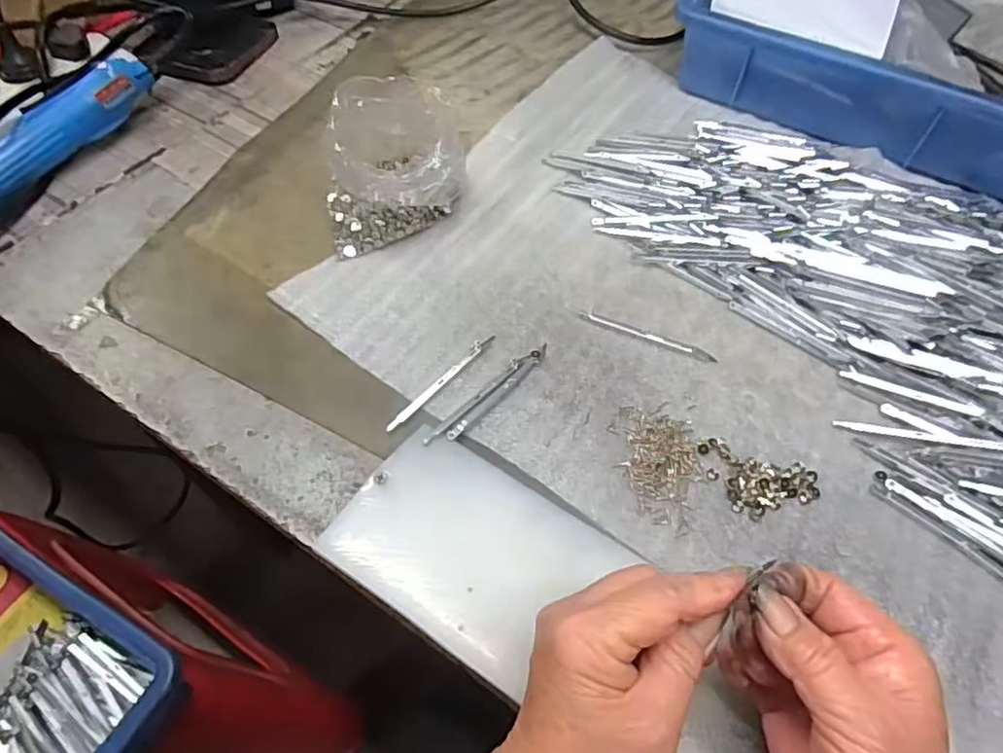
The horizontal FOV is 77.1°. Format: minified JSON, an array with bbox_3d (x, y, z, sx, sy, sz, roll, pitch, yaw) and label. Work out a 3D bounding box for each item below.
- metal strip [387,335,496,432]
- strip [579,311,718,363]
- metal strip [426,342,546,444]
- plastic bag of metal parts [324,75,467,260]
[{"bbox_3d":[-0.037,0.002,0.392,0.007,0.004,0.093,35,64,19],"label":"metal strip"},{"bbox_3d":[0.098,-0.028,0.425,0.093,0.004,0.010,21,61,12],"label":"strip"},{"bbox_3d":[-0.006,0.010,0.387,0.014,0.008,0.100,39,66,20],"label":"metal strip"},{"bbox_3d":[-0.079,-0.155,0.452,0.105,0.079,0.091,-15,60,-10],"label":"plastic bag of metal parts"}]

